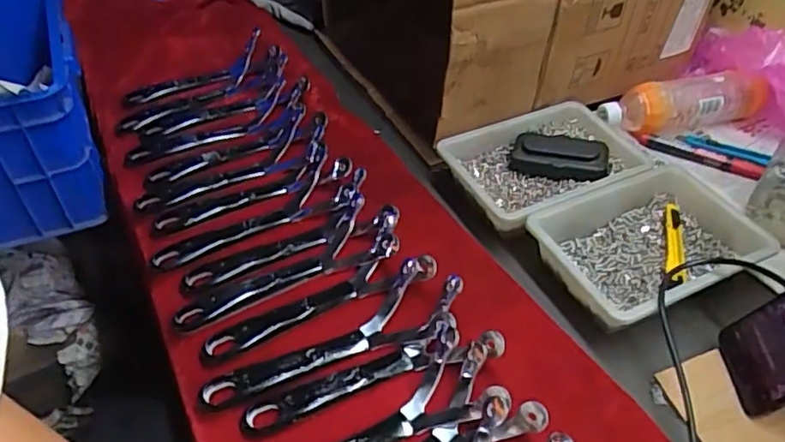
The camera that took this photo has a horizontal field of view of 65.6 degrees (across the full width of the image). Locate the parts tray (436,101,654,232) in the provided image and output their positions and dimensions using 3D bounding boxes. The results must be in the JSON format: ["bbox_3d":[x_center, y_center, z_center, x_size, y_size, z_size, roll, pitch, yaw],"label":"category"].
[{"bbox_3d":[0.186,-0.067,0.703,0.230,0.047,0.146,-21,49,-18],"label":"parts tray"}]

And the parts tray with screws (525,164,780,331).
[{"bbox_3d":[0.260,0.023,0.613,0.214,0.048,0.146,-21,49,-18],"label":"parts tray with screws"}]

